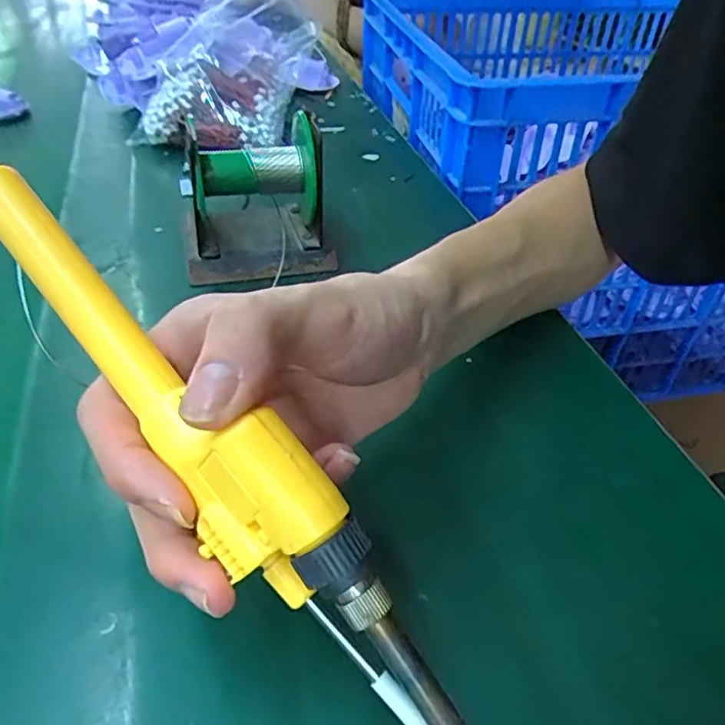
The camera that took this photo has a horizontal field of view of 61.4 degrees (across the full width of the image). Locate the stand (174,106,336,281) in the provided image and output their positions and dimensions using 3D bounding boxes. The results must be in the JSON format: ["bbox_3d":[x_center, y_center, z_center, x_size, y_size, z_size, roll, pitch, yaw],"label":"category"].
[{"bbox_3d":[-0.070,-0.110,0.392,0.089,0.086,0.074,-9,40,-12],"label":"stand"}]

